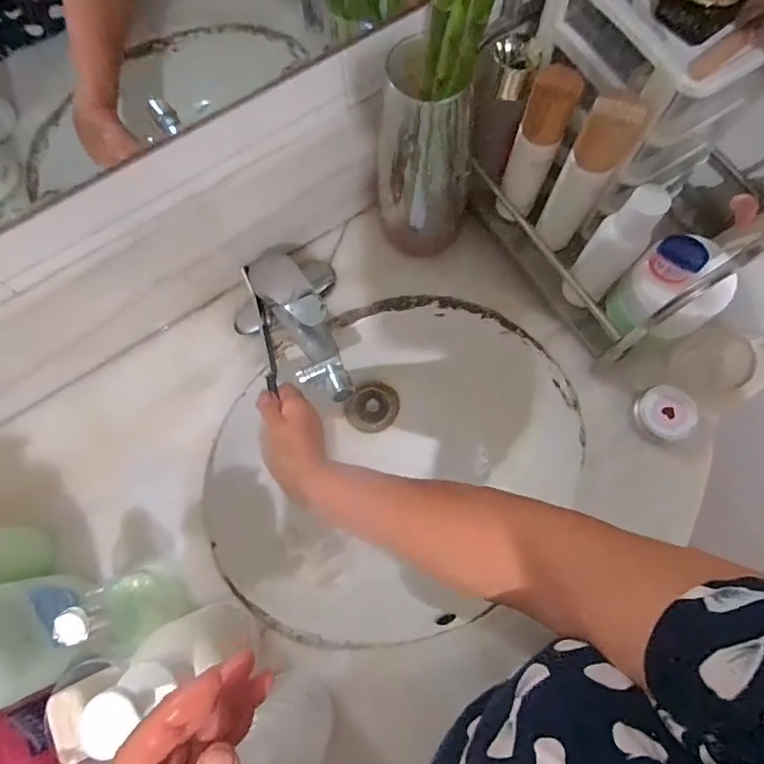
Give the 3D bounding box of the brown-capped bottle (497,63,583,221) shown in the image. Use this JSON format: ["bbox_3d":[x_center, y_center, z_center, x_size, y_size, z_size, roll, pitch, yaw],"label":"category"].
[{"bbox_3d":[0.141,-0.212,0.452,0.040,0.133,0.051,13,76,5],"label":"brown-capped bottle"}]

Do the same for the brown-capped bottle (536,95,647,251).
[{"bbox_3d":[0.179,-0.182,0.432,0.042,0.146,0.046,26,77,9],"label":"brown-capped bottle"}]

